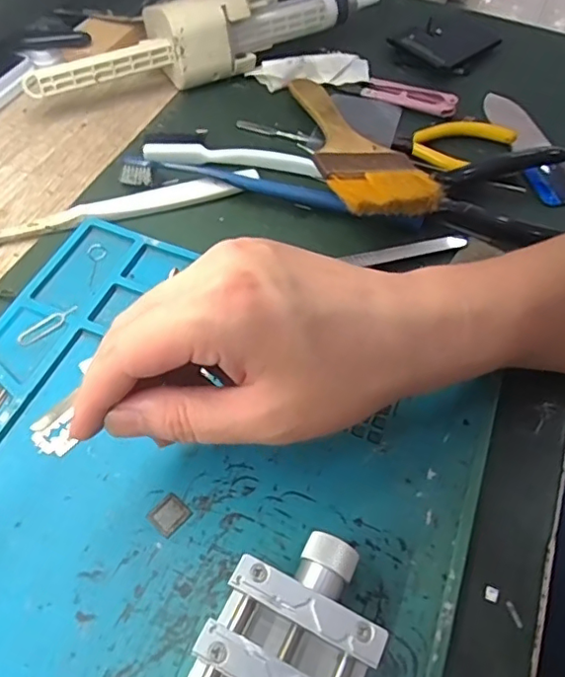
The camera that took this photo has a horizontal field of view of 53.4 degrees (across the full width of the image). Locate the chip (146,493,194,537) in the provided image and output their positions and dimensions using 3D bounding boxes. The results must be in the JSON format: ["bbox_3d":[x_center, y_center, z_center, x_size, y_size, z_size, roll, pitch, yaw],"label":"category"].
[{"bbox_3d":[-0.048,0.074,0.237,0.014,0.004,0.015,37,62,20],"label":"chip"}]

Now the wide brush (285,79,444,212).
[{"bbox_3d":[0.042,-0.132,0.362,0.062,0.027,0.155,-12,57,-11],"label":"wide brush"}]

